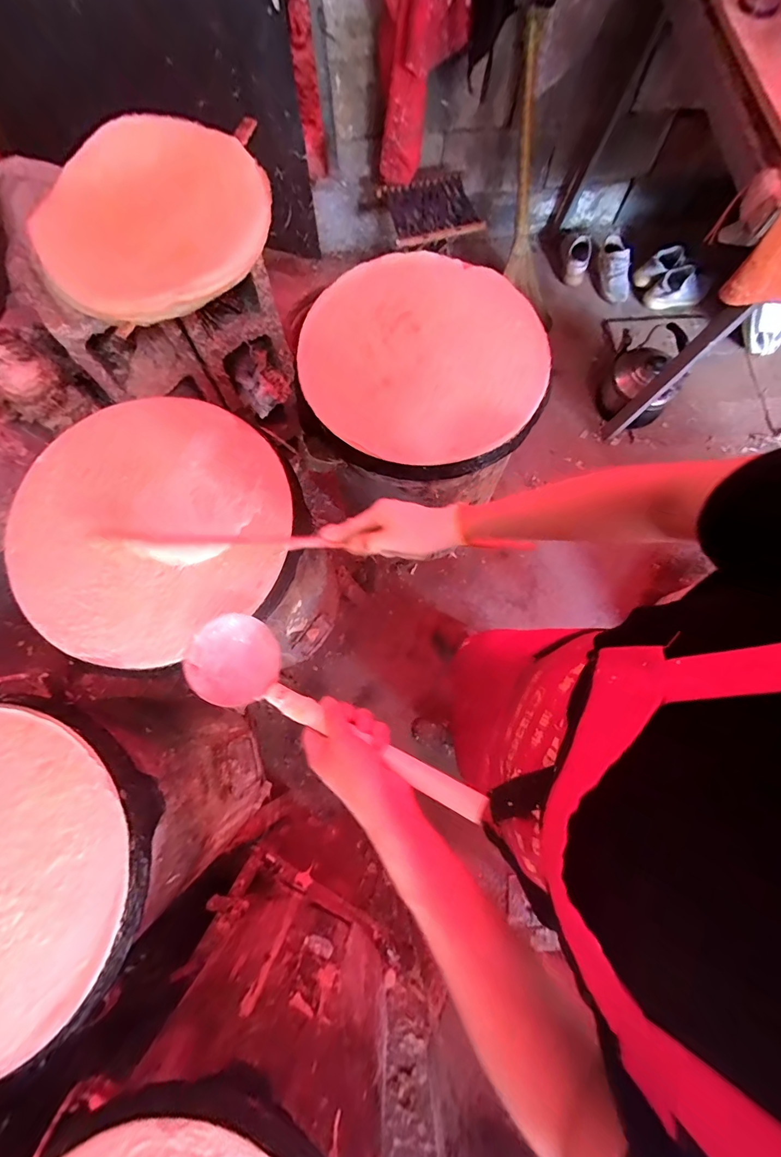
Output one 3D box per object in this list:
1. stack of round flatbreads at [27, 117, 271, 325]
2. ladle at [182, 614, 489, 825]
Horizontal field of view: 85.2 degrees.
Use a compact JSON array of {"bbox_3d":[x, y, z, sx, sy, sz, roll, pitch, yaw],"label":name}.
[{"bbox_3d":[-0.394,-0.599,0.711,0.353,0.054,0.379,29,77,7],"label":"stack of round flatbreads"},{"bbox_3d":[-0.064,0.126,0.396,0.318,0.059,0.087,22,75,27],"label":"ladle"}]

